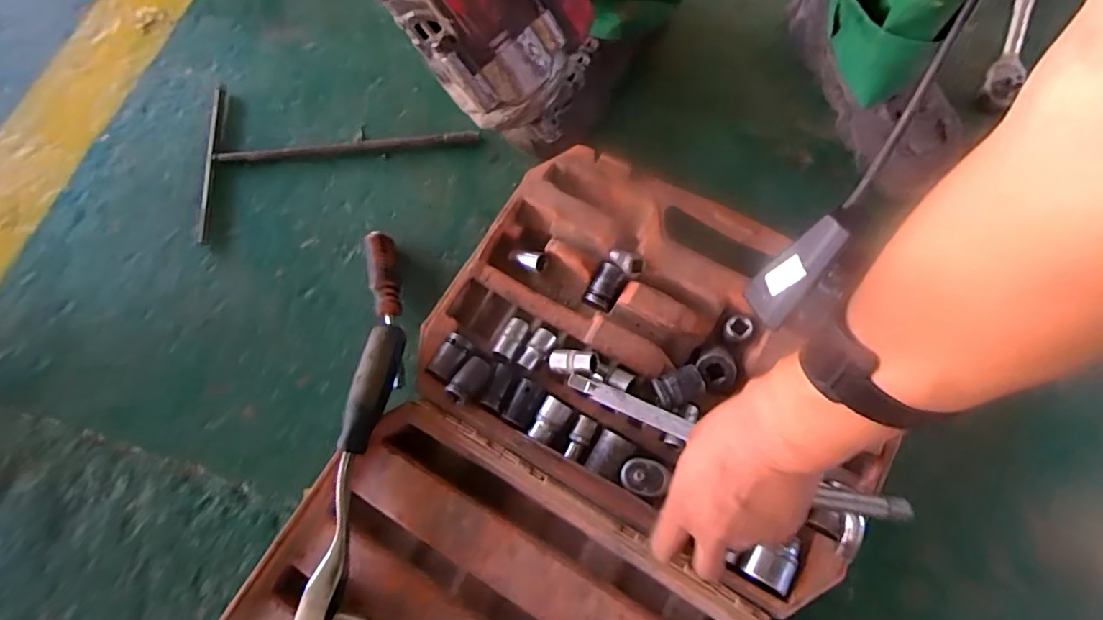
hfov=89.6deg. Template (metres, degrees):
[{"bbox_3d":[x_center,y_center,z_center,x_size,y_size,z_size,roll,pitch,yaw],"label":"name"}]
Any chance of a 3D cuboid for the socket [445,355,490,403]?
[{"bbox_3d":[-0.071,0.060,0.477,0.023,0.016,0.041,40,61,-8],"label":"socket"}]

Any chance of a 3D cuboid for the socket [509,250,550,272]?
[{"bbox_3d":[-0.022,-0.050,0.536,0.038,0.015,0.018,22,74,8],"label":"socket"}]

